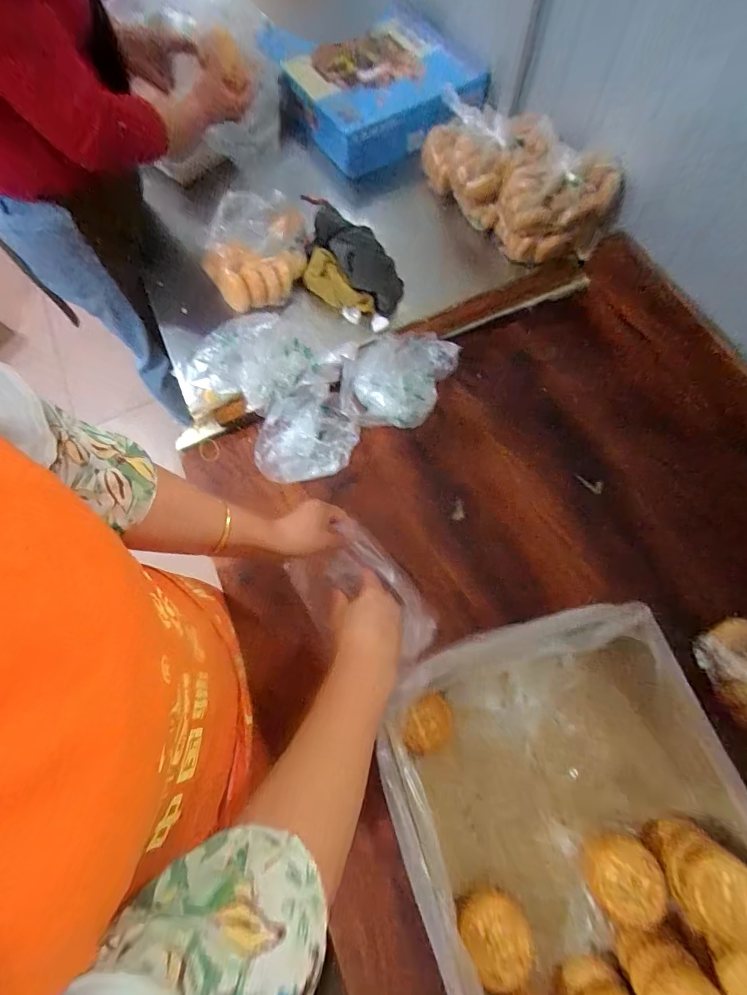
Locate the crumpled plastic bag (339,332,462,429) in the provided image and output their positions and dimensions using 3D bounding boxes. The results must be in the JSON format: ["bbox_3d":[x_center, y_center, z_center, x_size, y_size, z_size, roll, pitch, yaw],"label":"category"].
[{"bbox_3d":[0.037,-0.210,0.710,0.158,0.052,0.212,29,74,12],"label":"crumpled plastic bag"}]

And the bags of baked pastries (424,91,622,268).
[{"bbox_3d":[0.238,-0.585,0.757,0.161,0.150,0.400,-39,73,-11],"label":"bags of baked pastries"}]

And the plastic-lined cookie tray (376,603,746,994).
[{"bbox_3d":[0.210,0.363,0.399,0.320,0.096,0.445,-15,70,-3],"label":"plastic-lined cookie tray"}]

